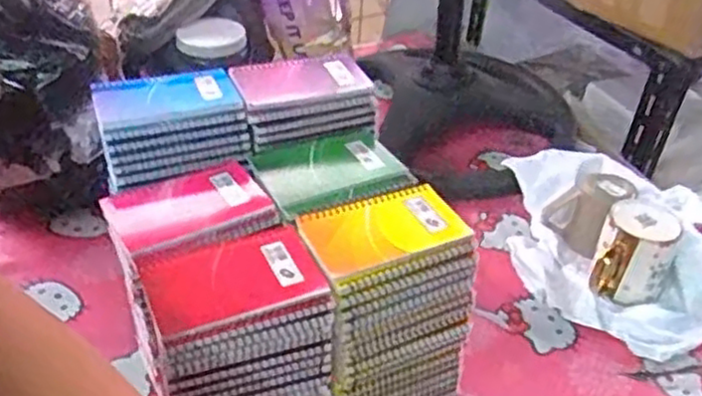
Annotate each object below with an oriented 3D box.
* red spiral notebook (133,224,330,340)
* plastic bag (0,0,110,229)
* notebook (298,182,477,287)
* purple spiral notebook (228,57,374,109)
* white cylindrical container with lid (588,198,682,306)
[{"bbox_3d":[-0.097,0.061,0.580,0.128,0.013,0.108,-13,39,-21],"label":"red spiral notebook"},{"bbox_3d":[-0.377,-0.123,0.847,0.167,0.308,0.080,-7,37,-12],"label":"plastic bag"},{"bbox_3d":[0.028,0.025,0.630,0.135,0.008,0.094,-16,40,-23],"label":"notebook"},{"bbox_3d":[-0.050,-0.123,0.741,0.137,0.015,0.084,-13,39,-20],"label":"purple spiral notebook"},{"bbox_3d":[0.320,0.064,0.824,0.080,0.092,0.087,2,36,-1],"label":"white cylindrical container with lid"}]

